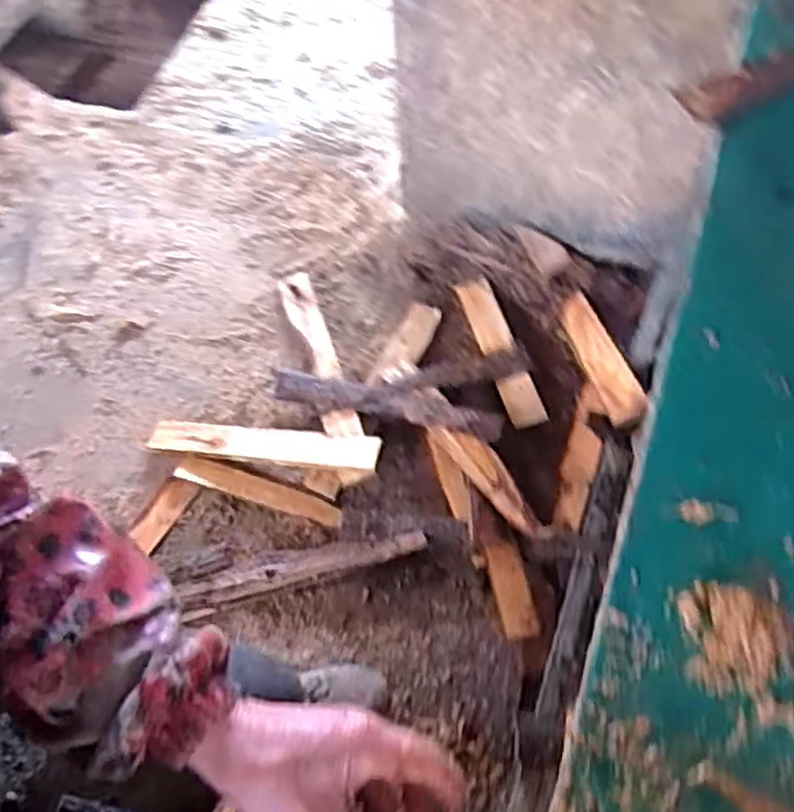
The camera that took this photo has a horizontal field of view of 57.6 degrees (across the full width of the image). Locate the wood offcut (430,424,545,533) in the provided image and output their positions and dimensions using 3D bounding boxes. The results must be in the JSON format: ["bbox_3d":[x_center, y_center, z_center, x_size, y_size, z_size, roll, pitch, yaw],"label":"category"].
[{"bbox_3d":[0.177,0.133,1.398,0.062,0.035,0.292,-33,64,-15],"label":"wood offcut"}]

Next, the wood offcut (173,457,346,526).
[{"bbox_3d":[-0.284,0.173,1.489,0.361,0.012,0.054,15,62,12],"label":"wood offcut"}]

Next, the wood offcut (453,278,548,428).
[{"bbox_3d":[0.227,-0.123,1.589,0.076,0.019,0.386,-16,61,-6],"label":"wood offcut"}]

